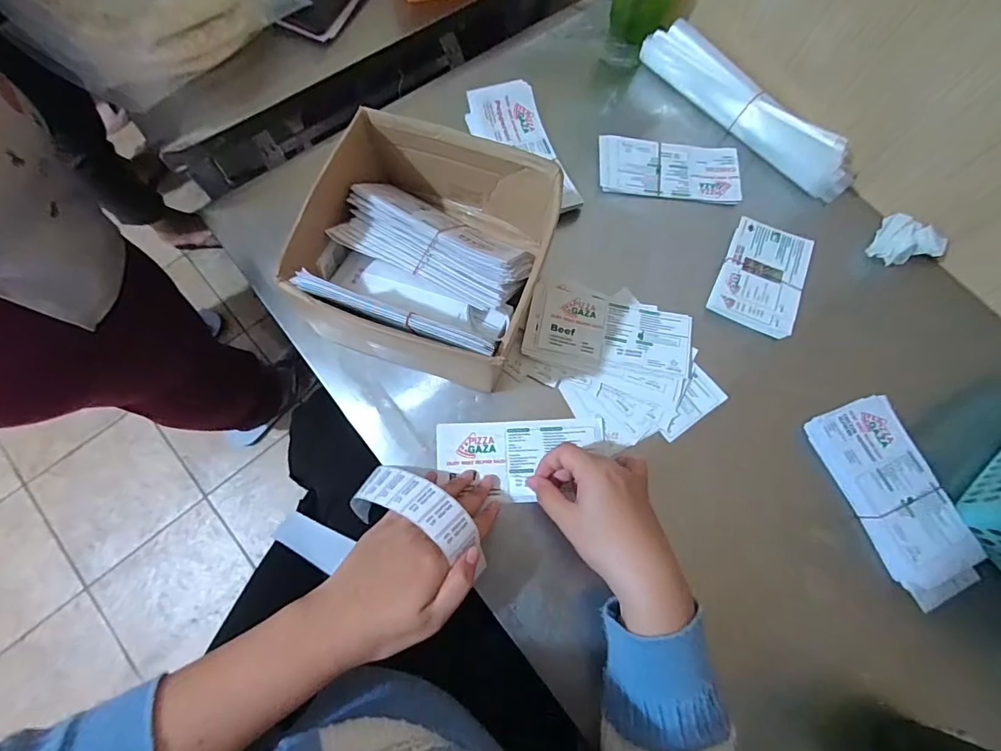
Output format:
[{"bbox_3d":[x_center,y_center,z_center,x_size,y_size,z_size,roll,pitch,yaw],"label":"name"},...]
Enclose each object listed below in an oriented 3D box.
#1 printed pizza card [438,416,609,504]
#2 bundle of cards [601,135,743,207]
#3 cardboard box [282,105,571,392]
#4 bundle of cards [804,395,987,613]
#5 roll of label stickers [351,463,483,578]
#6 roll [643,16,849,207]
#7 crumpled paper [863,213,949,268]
[{"bbox_3d":[0.019,0.075,0.421,0.151,0.004,0.071,-1,70,-3],"label":"printed pizza card"},{"bbox_3d":[0.189,-0.232,0.516,0.157,0.013,0.076,6,74,0],"label":"bundle of cards"},{"bbox_3d":[-0.058,-0.106,0.411,0.183,0.111,0.175,17,74,3],"label":"cardboard box"},{"bbox_3d":[0.356,0.111,0.418,0.078,0.025,0.177,-21,75,-8],"label":"bundle of cards"},{"bbox_3d":[-0.067,0.110,0.375,0.122,0.048,0.047,18,72,31],"label":"roll of label stickers"},{"bbox_3d":[0.278,-0.303,0.517,0.053,0.049,0.272,-42,79,-12],"label":"roll"},{"bbox_3d":[0.423,-0.135,0.481,0.059,0.023,0.050,30,75,7],"label":"crumpled paper"}]

